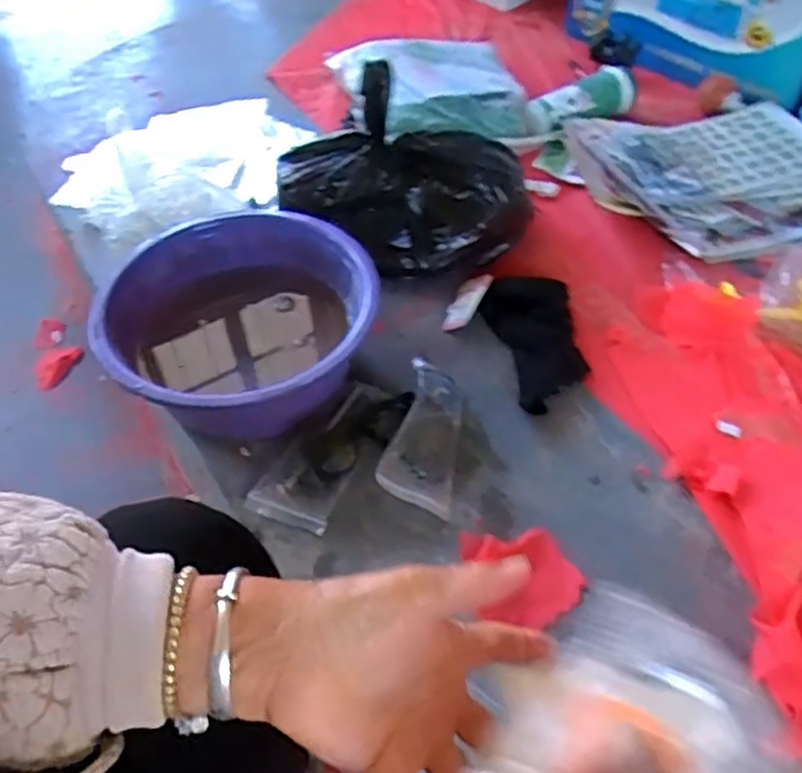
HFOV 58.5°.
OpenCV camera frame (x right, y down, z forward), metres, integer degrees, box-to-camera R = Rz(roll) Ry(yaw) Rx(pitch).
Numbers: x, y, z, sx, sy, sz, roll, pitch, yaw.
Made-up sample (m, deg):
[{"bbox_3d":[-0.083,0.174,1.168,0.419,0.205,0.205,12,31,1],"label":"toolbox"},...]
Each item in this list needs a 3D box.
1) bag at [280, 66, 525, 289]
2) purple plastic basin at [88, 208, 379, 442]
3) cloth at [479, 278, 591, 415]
[{"bbox_3d":[0.001,-0.277,0.901,0.317,0.208,0.214,-9,49,-3],"label":"bag"},{"bbox_3d":[-0.174,-0.065,0.788,0.282,0.124,0.282,-2,49,2],"label":"purple plastic basin"},{"bbox_3d":[0.161,-0.059,0.821,0.104,0.035,0.197,-12,49,-6],"label":"cloth"}]

